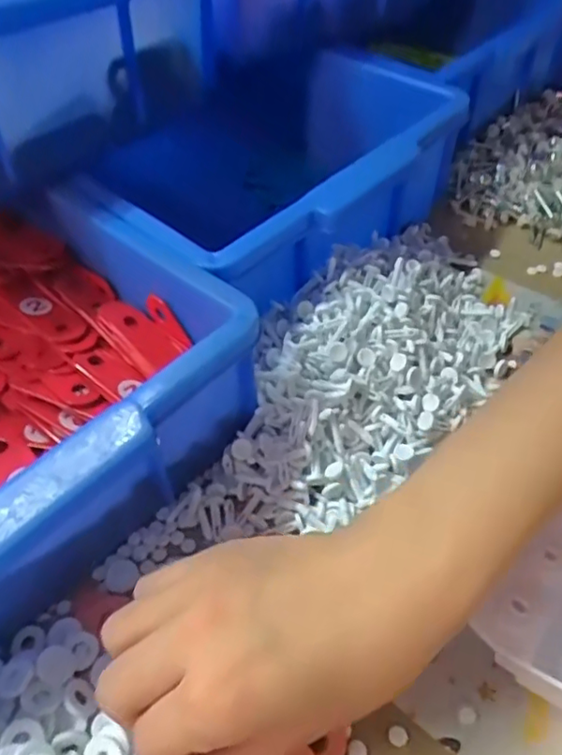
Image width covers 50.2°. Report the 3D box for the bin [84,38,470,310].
[{"bbox_3d":[-0.005,-0.134,0.425,0.166,0.122,0.242,33,58,25],"label":"bin"}]

